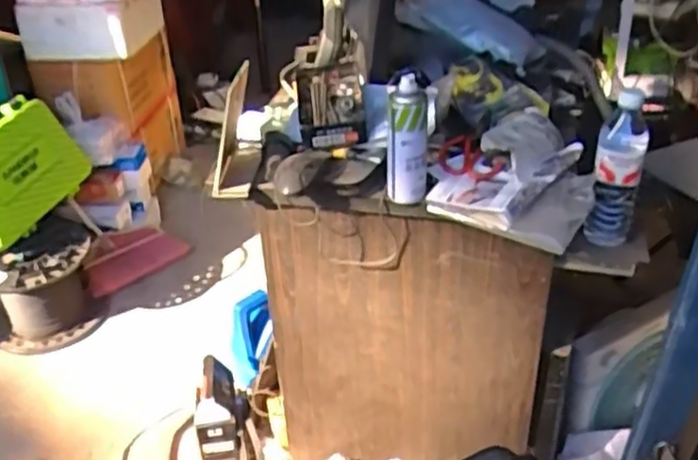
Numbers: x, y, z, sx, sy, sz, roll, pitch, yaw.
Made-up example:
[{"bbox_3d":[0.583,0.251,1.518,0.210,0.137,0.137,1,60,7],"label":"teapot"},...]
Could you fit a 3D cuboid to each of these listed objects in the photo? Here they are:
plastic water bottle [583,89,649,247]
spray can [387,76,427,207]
[{"bbox_3d":[0.361,-0.069,0.955,0.062,0.230,0.063,13,38,22],"label":"plastic water bottle"},{"bbox_3d":[0.077,-0.115,0.912,0.054,0.175,0.043,1,35,6],"label":"spray can"}]

